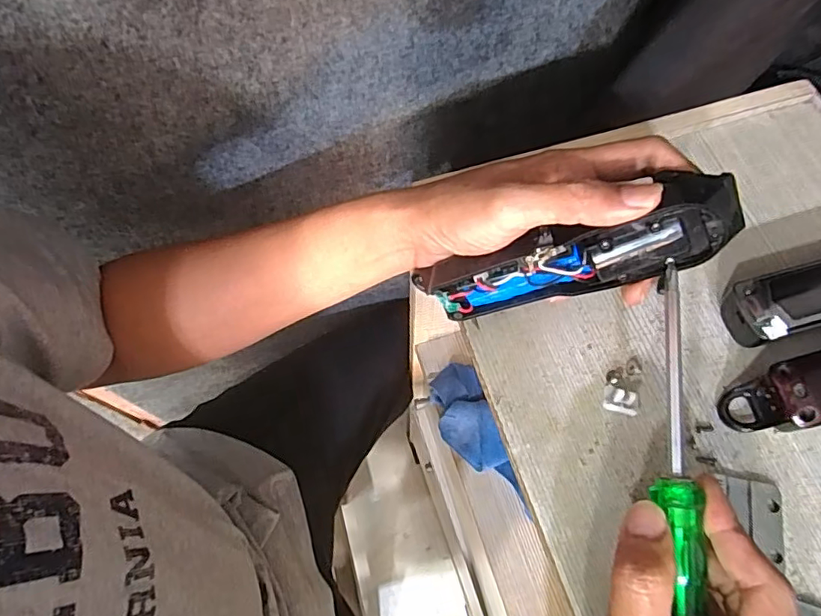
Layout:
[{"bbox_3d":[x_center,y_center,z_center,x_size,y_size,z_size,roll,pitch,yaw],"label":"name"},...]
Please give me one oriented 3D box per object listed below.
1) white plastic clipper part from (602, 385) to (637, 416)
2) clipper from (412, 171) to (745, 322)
[{"bbox_3d":[0.118,0.051,0.312,0.017,0.011,0.014,12,67,4],"label":"white plastic clipper part"},{"bbox_3d":[0.084,-0.032,0.295,0.156,0.049,0.034,-16,44,31],"label":"clipper"}]

